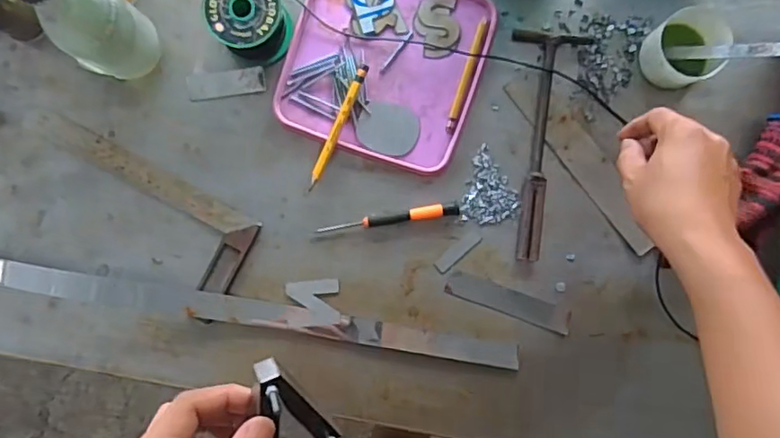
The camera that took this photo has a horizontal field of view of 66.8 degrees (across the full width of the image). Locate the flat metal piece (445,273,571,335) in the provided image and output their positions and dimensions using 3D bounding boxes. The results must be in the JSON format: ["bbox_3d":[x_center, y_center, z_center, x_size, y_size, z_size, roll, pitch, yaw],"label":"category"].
[{"bbox_3d":[0.119,0.083,0.591,0.125,0.006,0.024,20,87,2],"label":"flat metal piece"}]

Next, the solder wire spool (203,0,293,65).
[{"bbox_3d":[-0.131,-0.189,0.561,0.071,0.064,0.068,0,90,0],"label":"solder wire spool"}]

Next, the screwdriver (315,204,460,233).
[{"bbox_3d":[-0.001,-0.001,0.585,0.140,0.013,0.013,-8,90,0],"label":"screwdriver"}]

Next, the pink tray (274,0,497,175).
[{"bbox_3d":[-0.005,-0.156,0.588,0.185,0.009,0.186,18,90,0],"label":"pink tray"}]

